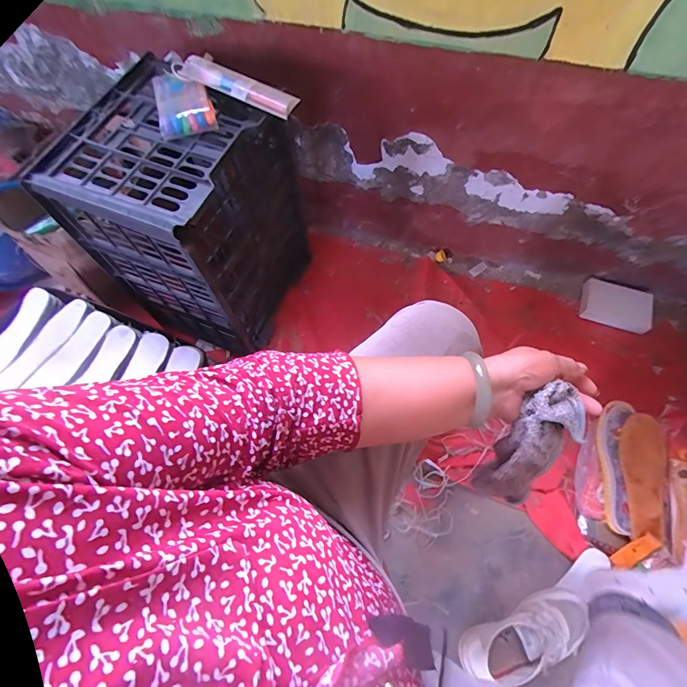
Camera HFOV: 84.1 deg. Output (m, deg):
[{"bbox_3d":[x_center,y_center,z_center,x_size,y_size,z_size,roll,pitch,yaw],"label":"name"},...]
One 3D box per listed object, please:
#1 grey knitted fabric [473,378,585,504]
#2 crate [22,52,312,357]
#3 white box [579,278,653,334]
[{"bbox_3d":[0.194,0.112,0.401,0.057,0.154,0.055,27,31,13],"label":"grey knitted fabric"},{"bbox_3d":[-0.290,-0.240,0.805,0.309,0.449,0.324,22,67,10],"label":"crate"},{"bbox_3d":[0.690,-0.094,0.964,0.163,0.032,0.111,15,66,8],"label":"white box"}]

